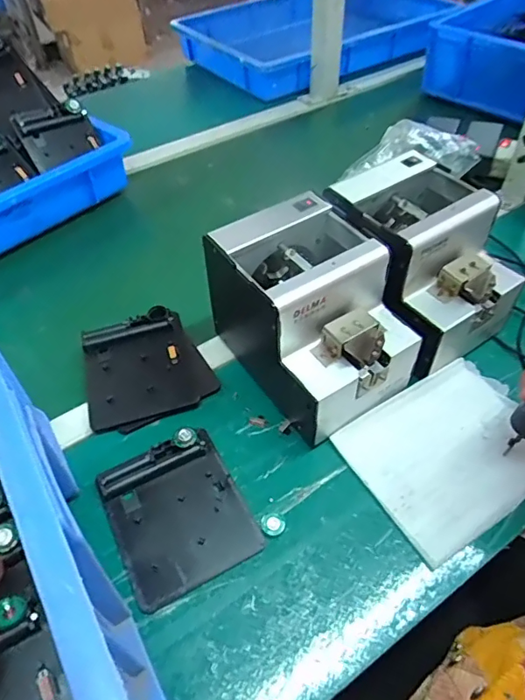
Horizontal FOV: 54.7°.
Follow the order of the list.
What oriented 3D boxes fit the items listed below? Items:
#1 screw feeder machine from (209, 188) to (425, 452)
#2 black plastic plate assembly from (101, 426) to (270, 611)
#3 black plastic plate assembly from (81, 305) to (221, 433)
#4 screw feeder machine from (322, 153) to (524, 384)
[{"bbox_3d":[0.053,-0.034,0.499,0.137,0.143,0.174,-28,54,-20],"label":"screw feeder machine"},{"bbox_3d":[-0.074,0.140,0.443,0.111,0.023,0.127,-24,53,-17],"label":"black plastic plate assembly"},{"bbox_3d":[-0.126,0.014,0.542,0.128,0.024,0.121,-18,51,-13],"label":"black plastic plate assembly"},{"bbox_3d":[0.161,-0.098,0.549,0.144,0.139,0.190,-29,54,-21],"label":"screw feeder machine"}]

